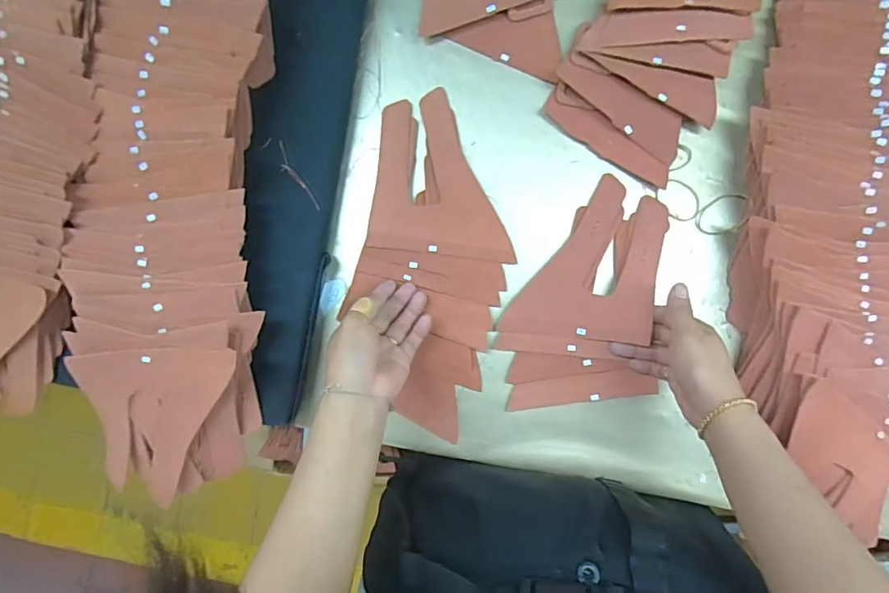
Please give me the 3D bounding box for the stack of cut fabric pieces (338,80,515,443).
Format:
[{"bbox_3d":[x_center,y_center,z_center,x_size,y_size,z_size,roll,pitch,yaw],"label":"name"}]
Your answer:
[{"bbox_3d":[-0.014,-0.030,0.518,0.153,0.021,0.338,-5,92,1],"label":"stack of cut fabric pieces"}]

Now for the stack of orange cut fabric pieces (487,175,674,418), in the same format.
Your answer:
[{"bbox_3d":[0.139,0.002,0.506,0.153,0.033,0.226,3,94,1],"label":"stack of orange cut fabric pieces"}]

